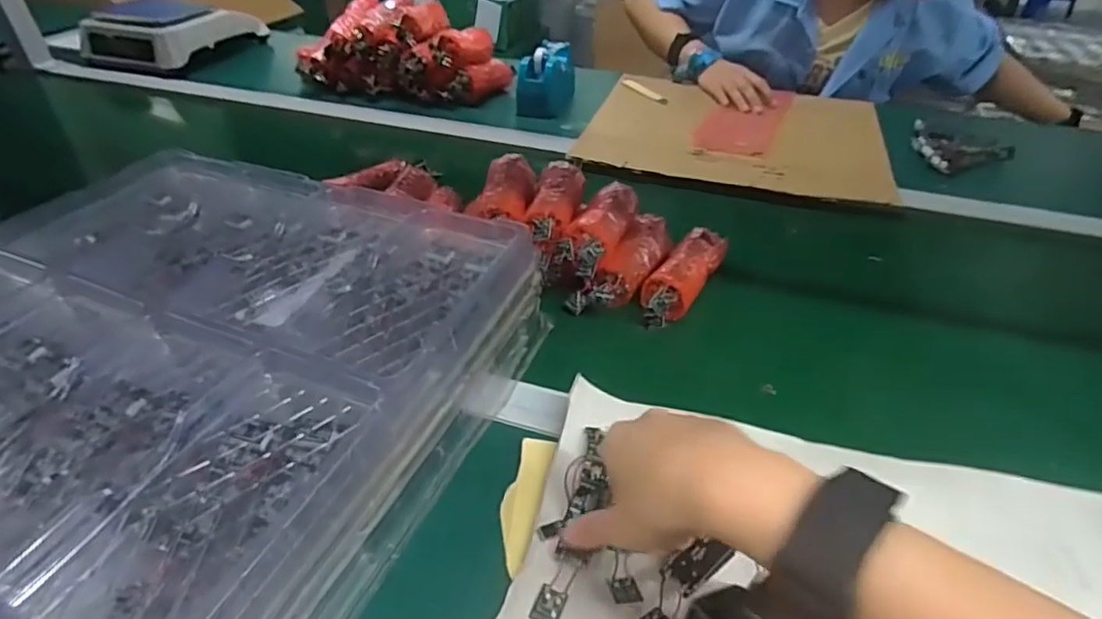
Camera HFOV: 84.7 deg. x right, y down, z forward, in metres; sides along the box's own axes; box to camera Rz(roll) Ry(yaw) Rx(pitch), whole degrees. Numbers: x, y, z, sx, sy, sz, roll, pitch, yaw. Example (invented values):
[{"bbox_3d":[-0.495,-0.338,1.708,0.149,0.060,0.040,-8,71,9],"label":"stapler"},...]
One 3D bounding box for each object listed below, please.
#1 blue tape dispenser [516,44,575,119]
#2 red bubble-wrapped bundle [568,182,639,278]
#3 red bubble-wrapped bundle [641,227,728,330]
[{"bbox_3d":[-0.006,-0.349,0.917,0.062,0.089,0.137,10,41,11],"label":"blue tape dispenser"},{"bbox_3d":[0.046,-0.076,0.552,0.041,0.035,0.112,16,42,17],"label":"red bubble-wrapped bundle"},{"bbox_3d":[0.121,-0.034,0.550,0.043,0.034,0.118,25,60,26],"label":"red bubble-wrapped bundle"}]

